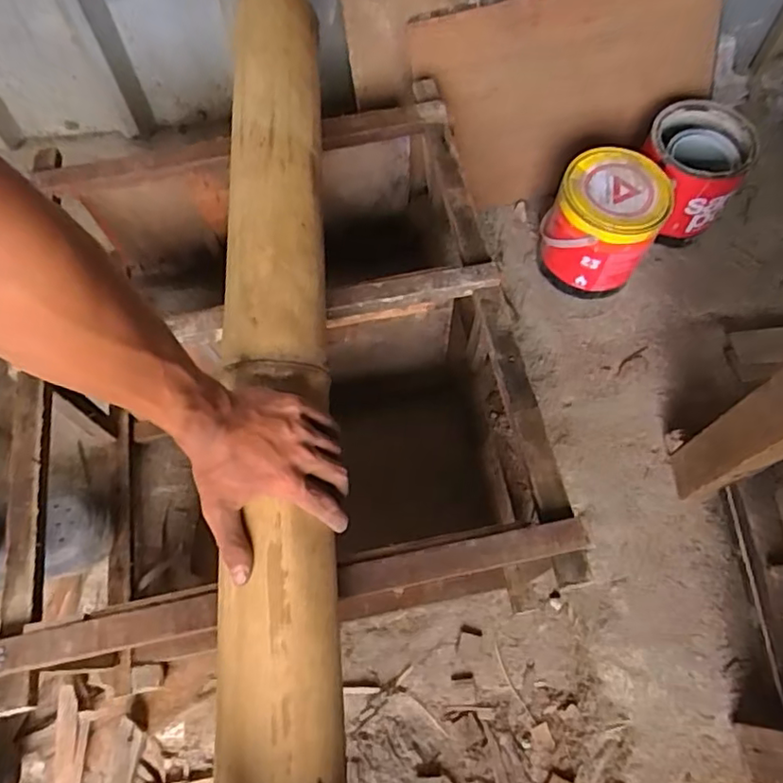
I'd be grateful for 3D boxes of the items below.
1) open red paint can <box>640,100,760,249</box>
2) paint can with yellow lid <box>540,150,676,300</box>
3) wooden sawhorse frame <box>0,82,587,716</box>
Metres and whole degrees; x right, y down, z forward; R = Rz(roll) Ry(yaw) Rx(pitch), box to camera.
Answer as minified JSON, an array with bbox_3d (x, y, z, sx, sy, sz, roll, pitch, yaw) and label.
[{"bbox_3d":[0.458,-0.331,0.958,0.160,0.168,0.158,0,65,1],"label":"open red paint can"},{"bbox_3d":[0.316,-0.239,0.910,0.140,0.169,0.154,0,65,1],"label":"paint can with yellow lid"},{"bbox_3d":[-0.150,-0.009,0.799,0.604,0.293,0.643,-10,65,-4],"label":"wooden sawhorse frame"}]

